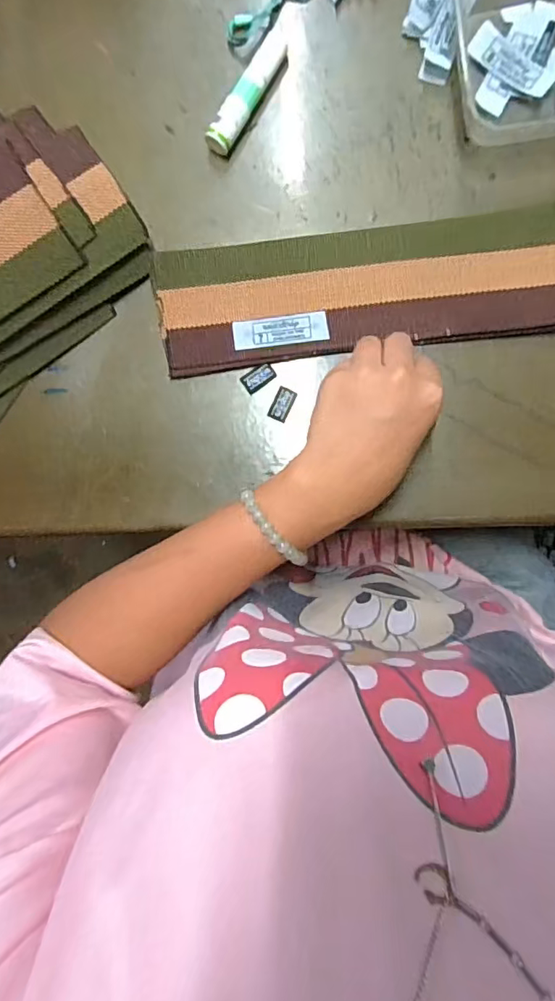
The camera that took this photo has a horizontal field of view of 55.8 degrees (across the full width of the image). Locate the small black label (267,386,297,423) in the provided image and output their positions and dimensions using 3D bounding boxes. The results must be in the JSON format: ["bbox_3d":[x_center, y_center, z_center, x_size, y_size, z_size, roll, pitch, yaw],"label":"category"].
[{"bbox_3d":[0.003,-0.069,0.373,0.014,0.004,0.024,25,94,3],"label":"small black label"}]

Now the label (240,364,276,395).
[{"bbox_3d":[-0.013,-0.087,0.374,0.023,0.004,0.014,-34,90,5],"label":"label"}]

